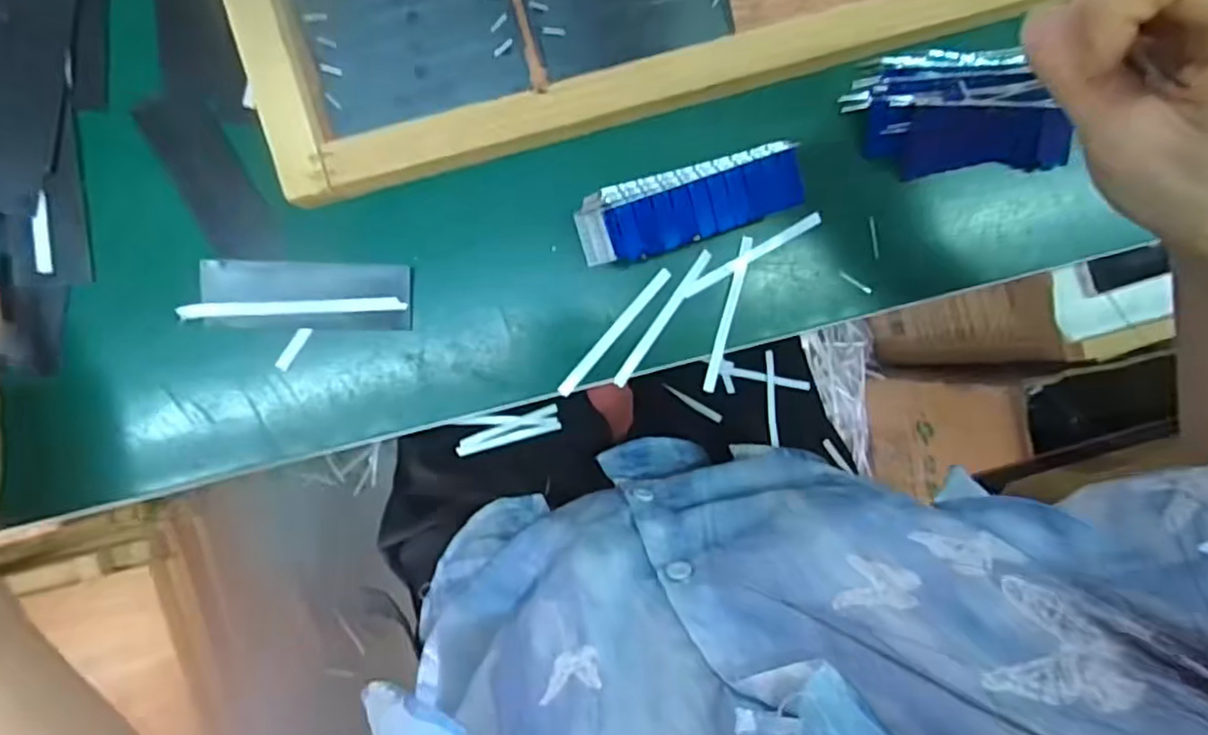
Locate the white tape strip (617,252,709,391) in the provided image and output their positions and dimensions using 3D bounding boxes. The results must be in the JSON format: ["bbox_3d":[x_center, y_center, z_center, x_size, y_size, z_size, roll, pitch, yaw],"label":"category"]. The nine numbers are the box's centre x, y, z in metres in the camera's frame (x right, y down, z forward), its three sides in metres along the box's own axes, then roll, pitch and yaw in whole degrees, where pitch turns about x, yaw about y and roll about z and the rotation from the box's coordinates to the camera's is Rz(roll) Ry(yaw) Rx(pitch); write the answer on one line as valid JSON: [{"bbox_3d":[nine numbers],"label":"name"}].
[{"bbox_3d":[0.029,-0.023,0.328,0.006,0.004,0.077,34,88,-4],"label":"white tape strip"}]

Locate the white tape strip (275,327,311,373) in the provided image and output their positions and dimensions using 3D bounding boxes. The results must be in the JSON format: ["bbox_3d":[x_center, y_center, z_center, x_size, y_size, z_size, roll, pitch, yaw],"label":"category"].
[{"bbox_3d":[-0.144,-0.009,0.313,0.006,0.004,0.023,33,84,-7],"label":"white tape strip"}]

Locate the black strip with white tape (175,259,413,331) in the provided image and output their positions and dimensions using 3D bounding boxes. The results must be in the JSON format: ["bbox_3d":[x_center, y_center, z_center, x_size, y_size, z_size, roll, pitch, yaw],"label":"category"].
[{"bbox_3d":[-0.139,-0.034,0.313,0.098,0.005,0.031,1,91,-5],"label":"black strip with white tape"}]

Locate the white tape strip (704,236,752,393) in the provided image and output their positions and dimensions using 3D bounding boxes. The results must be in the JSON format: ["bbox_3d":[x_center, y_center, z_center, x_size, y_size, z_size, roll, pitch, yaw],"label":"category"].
[{"bbox_3d":[0.061,-0.026,0.331,0.006,0.005,0.077,15,90,-5],"label":"white tape strip"}]

